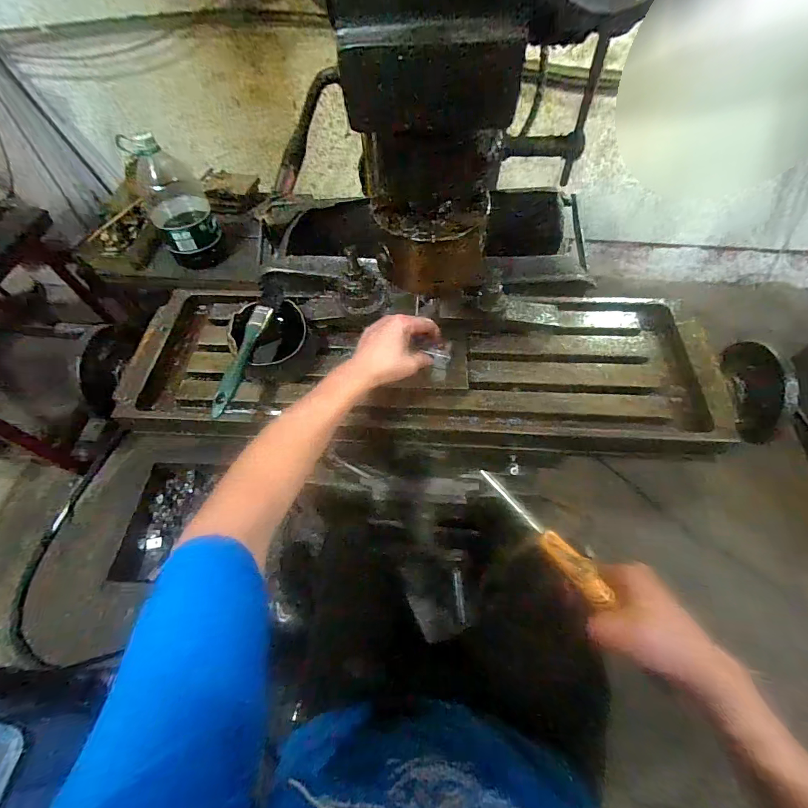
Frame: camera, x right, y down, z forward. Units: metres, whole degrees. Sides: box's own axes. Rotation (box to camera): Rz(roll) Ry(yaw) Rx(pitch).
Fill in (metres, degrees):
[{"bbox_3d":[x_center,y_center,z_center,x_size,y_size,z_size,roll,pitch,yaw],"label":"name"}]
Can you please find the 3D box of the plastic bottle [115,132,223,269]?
[{"bbox_3d":[-0.677,-0.594,1.176,0.177,0.334,0.185,-30,63,-15],"label":"plastic bottle"}]

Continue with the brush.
[{"bbox_3d":[-0.193,-0.080,0.497,0.031,0.024,0.206,7,60,5],"label":"brush"}]

